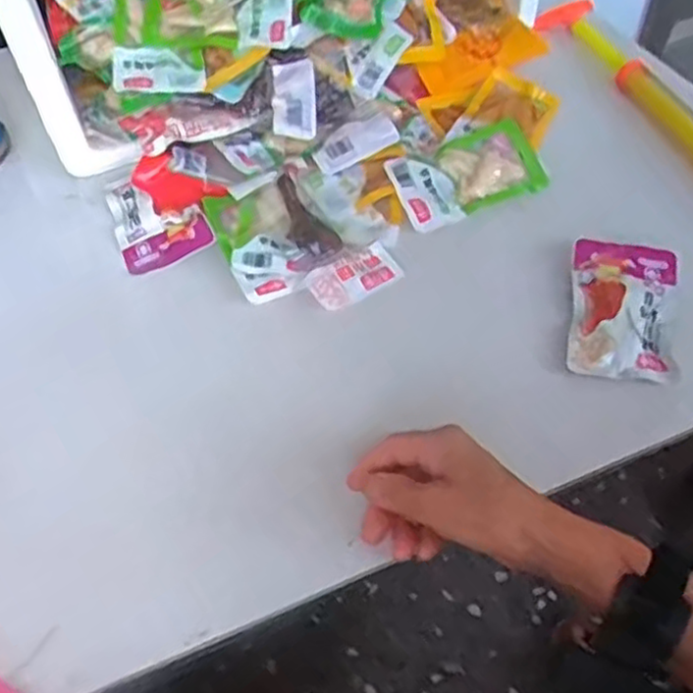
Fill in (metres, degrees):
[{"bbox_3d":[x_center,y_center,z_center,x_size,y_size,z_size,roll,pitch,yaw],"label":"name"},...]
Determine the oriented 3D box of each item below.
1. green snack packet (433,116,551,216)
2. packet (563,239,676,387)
[{"bbox_3d":[0.136,-0.169,0.674,0.103,0.029,0.087,-20,53,-12],"label":"green snack packet"},{"bbox_3d":[0.217,-0.034,0.569,0.076,0.023,0.138,8,52,10],"label":"packet"}]

